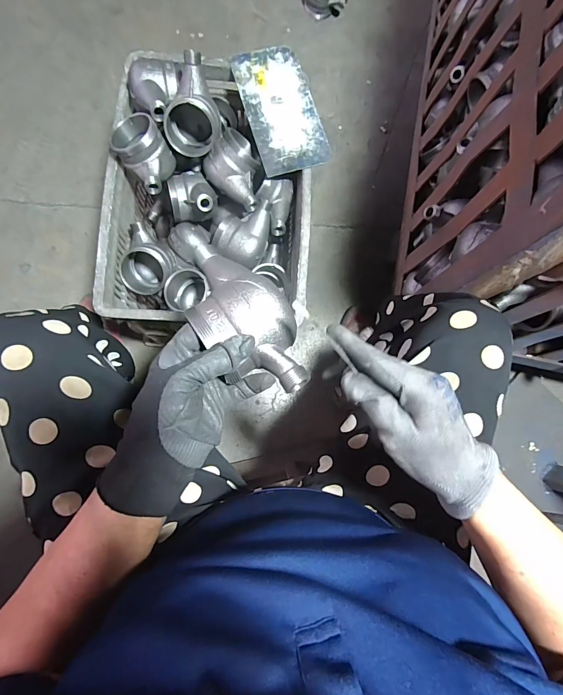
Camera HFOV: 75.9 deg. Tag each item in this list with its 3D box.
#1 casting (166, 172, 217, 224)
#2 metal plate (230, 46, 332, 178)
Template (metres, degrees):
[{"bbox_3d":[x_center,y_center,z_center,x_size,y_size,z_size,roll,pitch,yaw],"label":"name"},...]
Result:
[{"bbox_3d":[-0.162,-0.278,0.661,0.083,0.090,0.098,-2,80,-6],"label":"casting"},{"bbox_3d":[-0.001,-0.431,0.651,0.122,0.006,0.245,-16,81,-4],"label":"metal plate"}]

